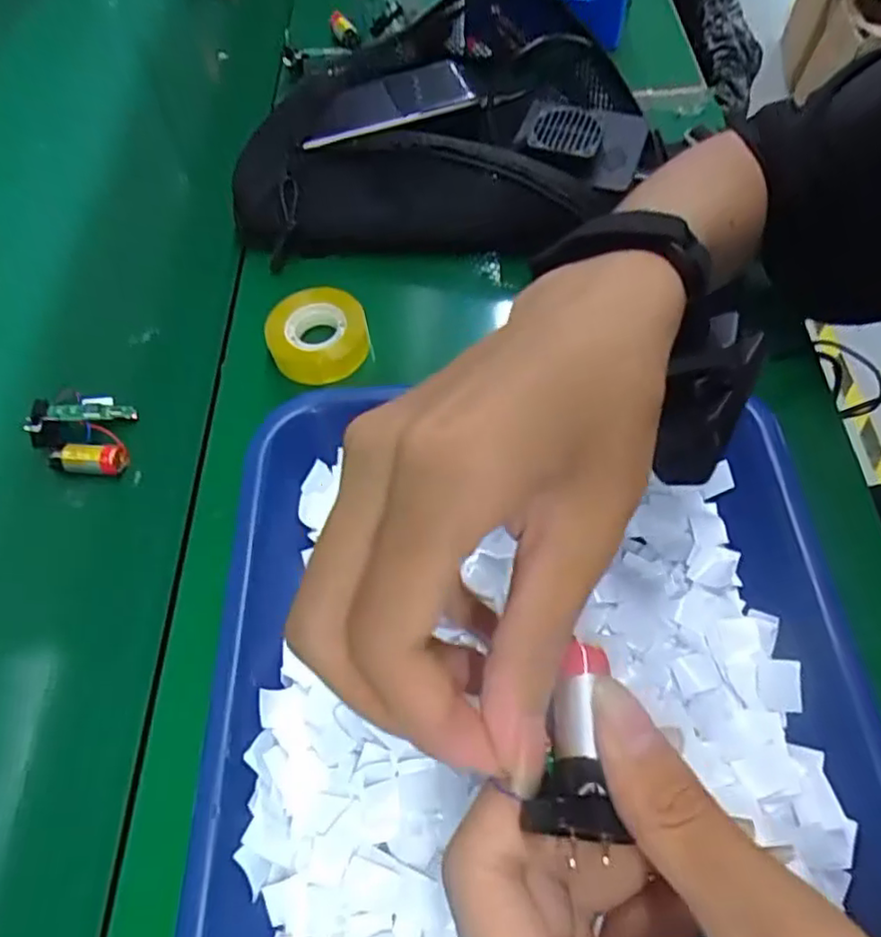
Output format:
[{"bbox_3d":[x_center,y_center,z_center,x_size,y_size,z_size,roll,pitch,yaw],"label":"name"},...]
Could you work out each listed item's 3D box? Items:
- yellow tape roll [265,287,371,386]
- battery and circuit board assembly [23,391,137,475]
[{"bbox_3d":[-0.071,-0.076,0.368,0.057,0.022,0.056,0,59,-1],"label":"yellow tape roll"},{"bbox_3d":[-0.195,-0.022,0.343,0.046,0.019,0.052,-7,60,-5],"label":"battery and circuit board assembly"}]

